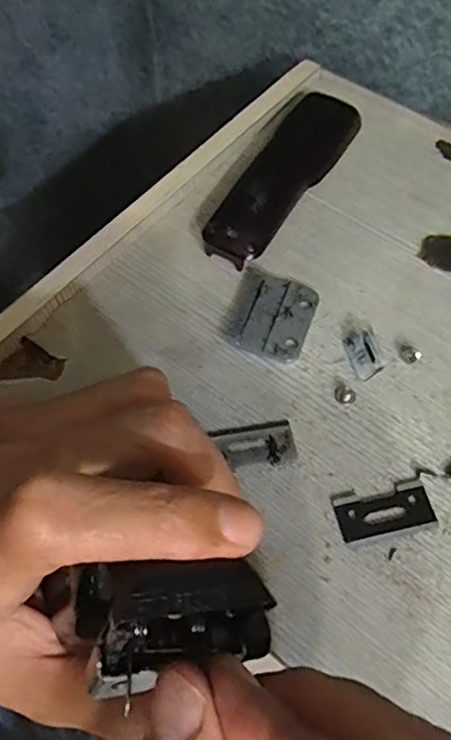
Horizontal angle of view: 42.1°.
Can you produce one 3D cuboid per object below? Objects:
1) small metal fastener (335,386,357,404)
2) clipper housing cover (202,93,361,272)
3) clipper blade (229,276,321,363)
[{"bbox_3d":[0.056,0.011,0.274,0.009,0.006,0.009,0,61,0],"label":"small metal fastener"},{"bbox_3d":[0.035,-0.113,0.333,0.037,0.017,0.137,28,65,14],"label":"clipper housing cover"},{"bbox_3d":[0.025,-0.027,0.294,0.035,0.005,0.044,18,63,10],"label":"clipper blade"}]

